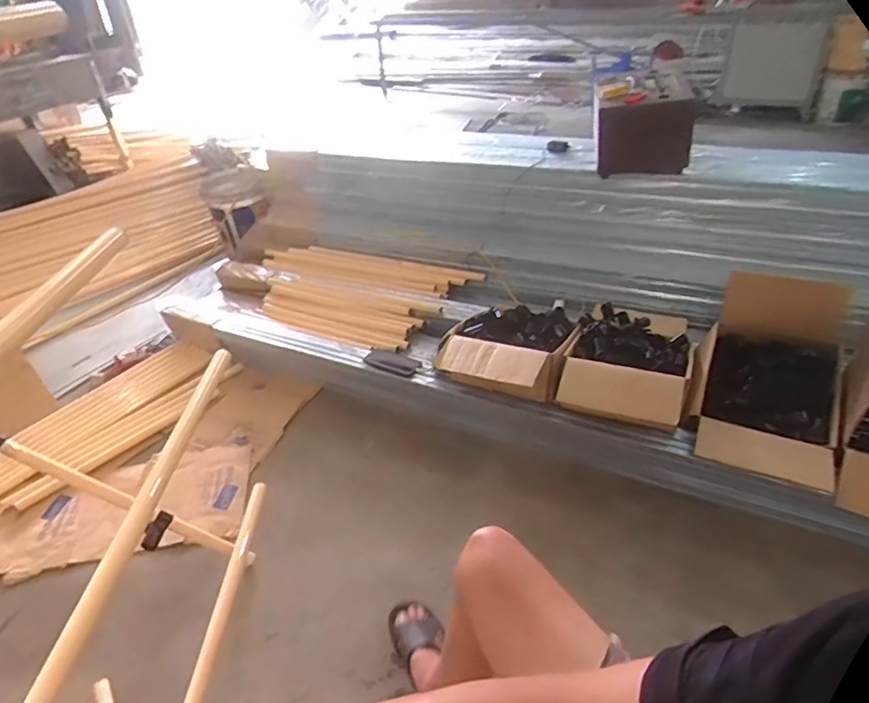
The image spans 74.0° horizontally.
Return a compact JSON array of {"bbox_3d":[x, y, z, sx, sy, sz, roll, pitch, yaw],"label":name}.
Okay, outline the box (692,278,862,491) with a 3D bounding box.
[{"bbox_3d":[0.846,0.012,1.417,0.314,0.231,0.675,17,38,27],"label":"box"}]

